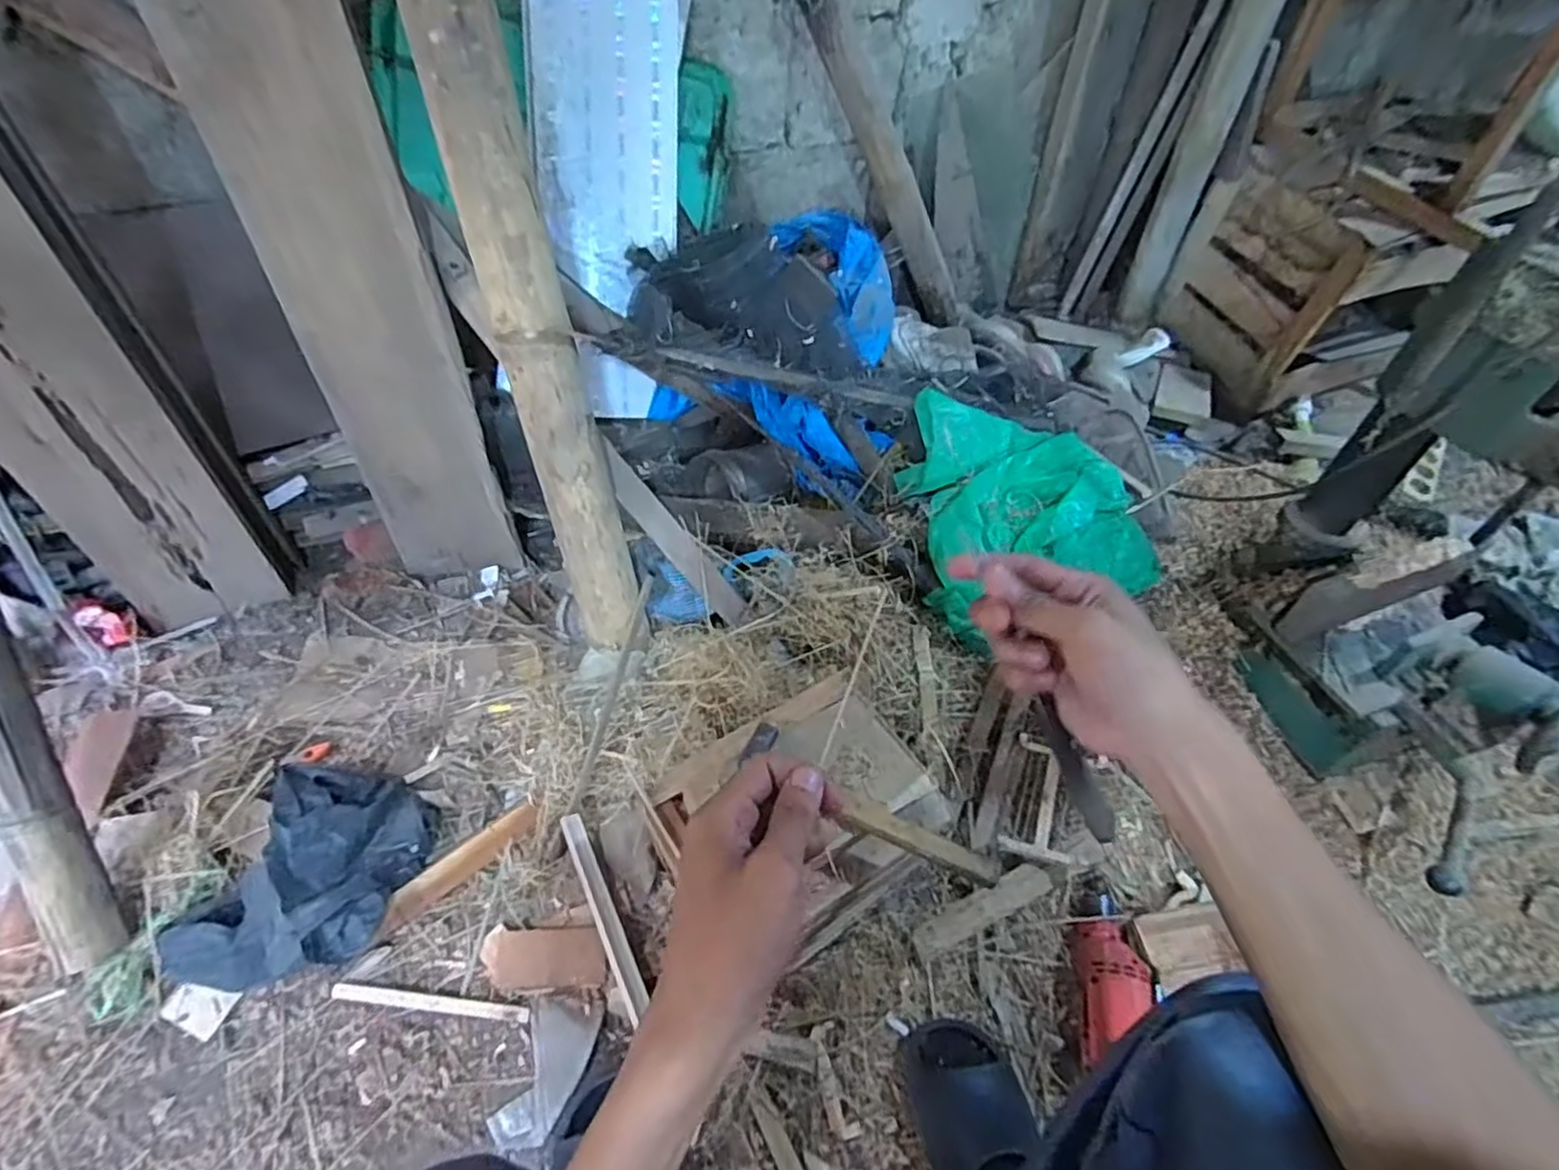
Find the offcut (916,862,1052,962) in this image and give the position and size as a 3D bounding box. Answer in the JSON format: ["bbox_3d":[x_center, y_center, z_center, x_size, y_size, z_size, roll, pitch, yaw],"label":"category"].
[{"bbox_3d":[0.223,0.359,0.802,0.169,0.017,0.038,-20,75,-15],"label":"offcut"}]

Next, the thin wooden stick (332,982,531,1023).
[{"bbox_3d":[-0.354,0.425,0.735,0.196,0.013,0.013,6,49,3],"label":"thin wooden stick"}]

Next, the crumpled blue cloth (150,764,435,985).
[{"bbox_3d":[-0.506,0.315,0.782,0.202,0.065,0.248,17,51,12],"label":"crumpled blue cloth"}]

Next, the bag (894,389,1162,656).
[{"bbox_3d":[0.349,-0.111,0.982,0.314,0.163,0.260,-6,50,-7],"label":"bag"}]

